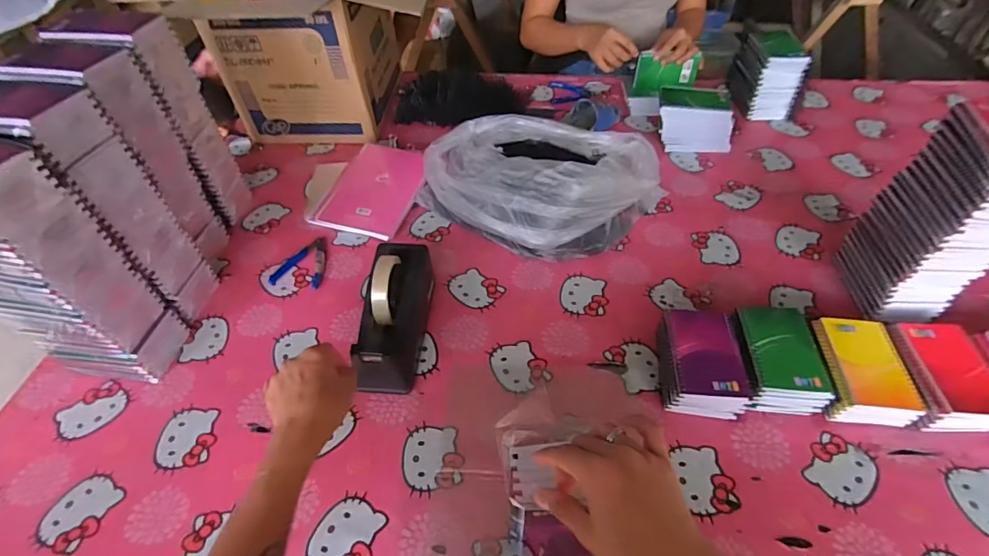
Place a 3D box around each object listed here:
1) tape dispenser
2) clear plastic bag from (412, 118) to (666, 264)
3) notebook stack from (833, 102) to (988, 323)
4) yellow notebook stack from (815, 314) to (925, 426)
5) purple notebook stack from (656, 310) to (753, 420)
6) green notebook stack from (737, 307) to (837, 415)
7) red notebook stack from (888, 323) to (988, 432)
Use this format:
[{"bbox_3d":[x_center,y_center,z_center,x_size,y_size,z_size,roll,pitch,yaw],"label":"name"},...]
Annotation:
[{"bbox_3d":[-0.135,0.050,0.668,0.081,0.120,0.209,-1,49,1],"label":"tape dispenser"},{"bbox_3d":[0.075,-0.185,0.835,0.371,0.159,0.269,24,54,21],"label":"clear plastic bag"},{"bbox_3d":[0.591,-0.066,0.633,0.102,0.289,0.138,5,49,6],"label":"notebook stack"},{"bbox_3d":[0.478,0.120,0.628,0.097,0.048,0.143,6,49,6],"label":"yellow notebook stack"},{"bbox_3d":[0.272,0.112,0.635,0.095,0.054,0.144,3,49,4],"label":"purple notebook stack"},{"bbox_3d":[0.376,0.106,0.640,0.097,0.057,0.141,4,49,5],"label":"green notebook stack"},{"bbox_3d":[0.579,0.124,0.619,0.095,0.054,0.142,1,49,2],"label":"red notebook stack"}]

